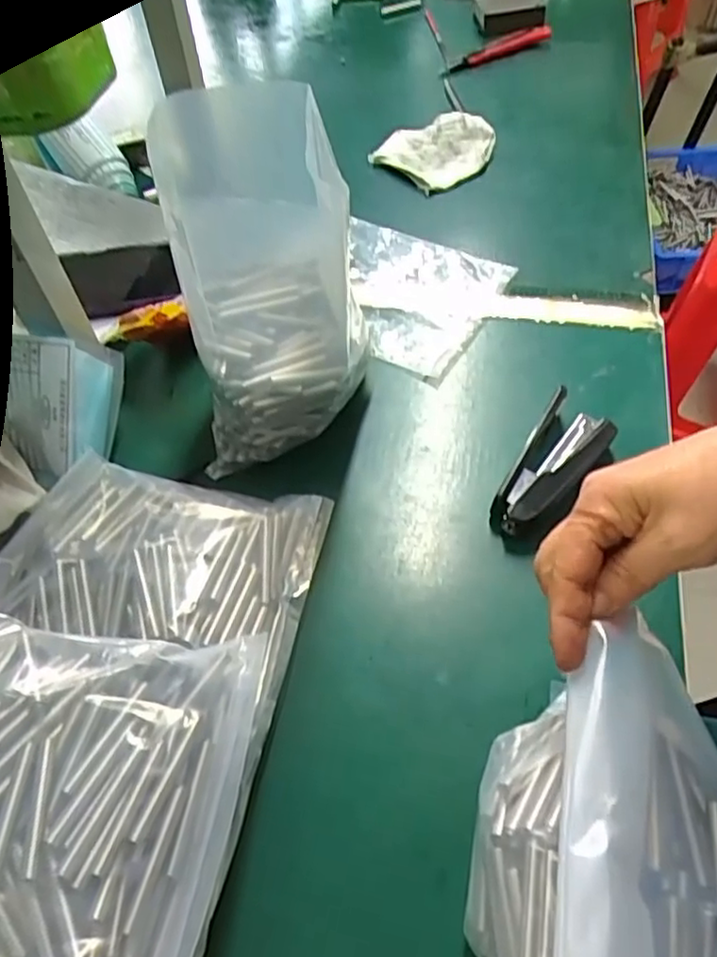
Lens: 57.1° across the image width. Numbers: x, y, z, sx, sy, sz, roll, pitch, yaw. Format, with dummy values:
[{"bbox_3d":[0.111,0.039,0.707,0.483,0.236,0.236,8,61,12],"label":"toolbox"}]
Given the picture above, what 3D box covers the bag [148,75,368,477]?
[{"bbox_3d":[-0.061,-0.133,0.454,0.121,0.198,0.155,-10,56,-3],"label":"bag"}]

